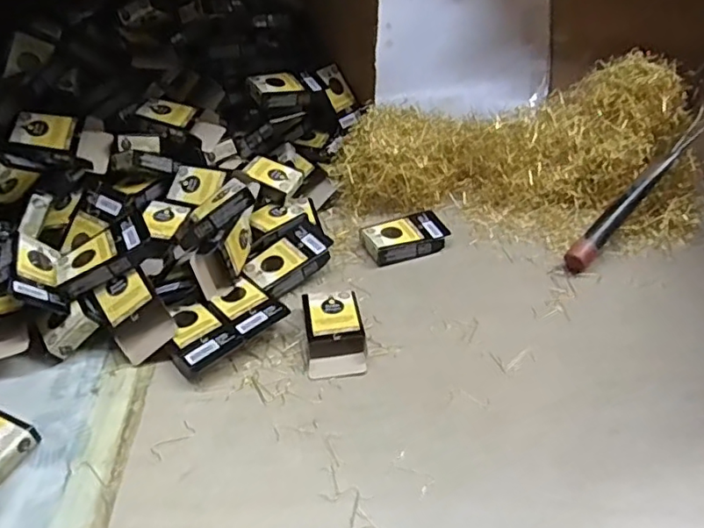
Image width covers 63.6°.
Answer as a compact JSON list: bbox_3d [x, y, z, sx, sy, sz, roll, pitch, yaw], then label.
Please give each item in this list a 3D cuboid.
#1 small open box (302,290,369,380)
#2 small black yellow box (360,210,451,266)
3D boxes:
[{"bbox_3d":[-0.017,0.067,0.554,0.055,0.021,0.094,-4,39,-6],"label":"small open box"},{"bbox_3d":[0.066,-0.033,0.680,0.097,0.022,0.060,-15,41,-20],"label":"small black yellow box"}]

